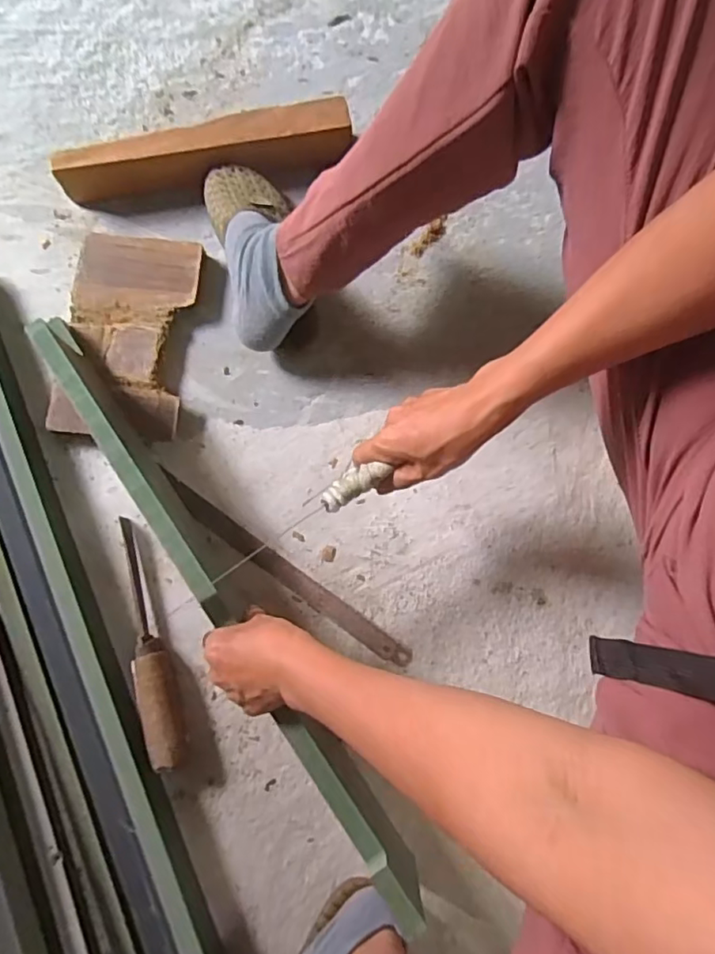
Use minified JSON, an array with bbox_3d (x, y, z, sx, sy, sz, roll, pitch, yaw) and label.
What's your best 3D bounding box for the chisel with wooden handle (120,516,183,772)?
[{"bbox_3d":[-0.195,0.147,0.528,0.028,0.030,0.225,-16,78,-4],"label":"chisel with wooden handle"}]

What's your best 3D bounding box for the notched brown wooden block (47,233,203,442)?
[{"bbox_3d":[-0.236,-0.145,0.592,0.125,0.024,0.212,5,77,1],"label":"notched brown wooden block"}]

